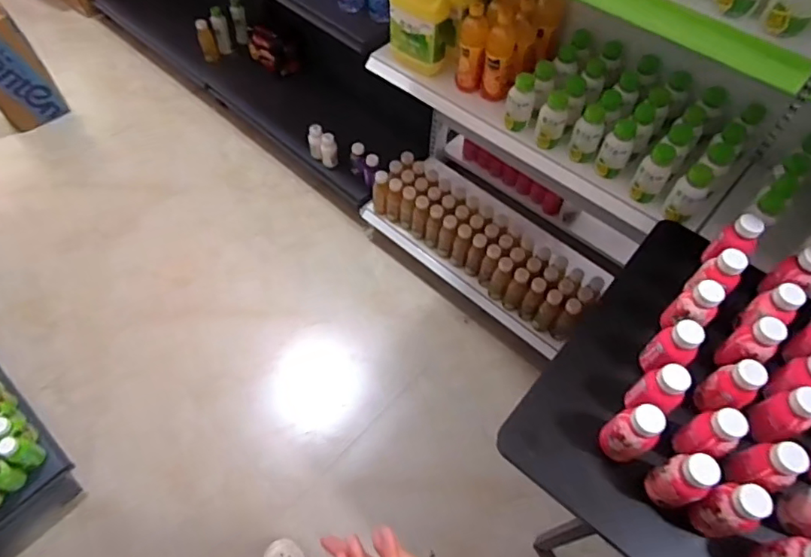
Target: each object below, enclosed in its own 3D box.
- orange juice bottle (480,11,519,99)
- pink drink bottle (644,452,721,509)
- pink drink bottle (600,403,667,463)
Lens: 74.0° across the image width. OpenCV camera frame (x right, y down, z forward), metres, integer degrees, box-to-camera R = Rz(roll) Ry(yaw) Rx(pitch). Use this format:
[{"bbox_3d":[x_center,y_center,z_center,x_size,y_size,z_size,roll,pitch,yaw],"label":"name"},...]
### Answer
[{"bbox_3d":[0.219,-0.511,1.230,0.072,0.192,0.074,13,58,6],"label":"orange juice bottle"},{"bbox_3d":[0.378,0.276,0.733,0.052,0.116,0.059,-21,61,-15],"label":"pink drink bottle"},{"bbox_3d":[0.322,0.219,0.760,0.055,0.108,0.063,-26,62,-17],"label":"pink drink bottle"}]

